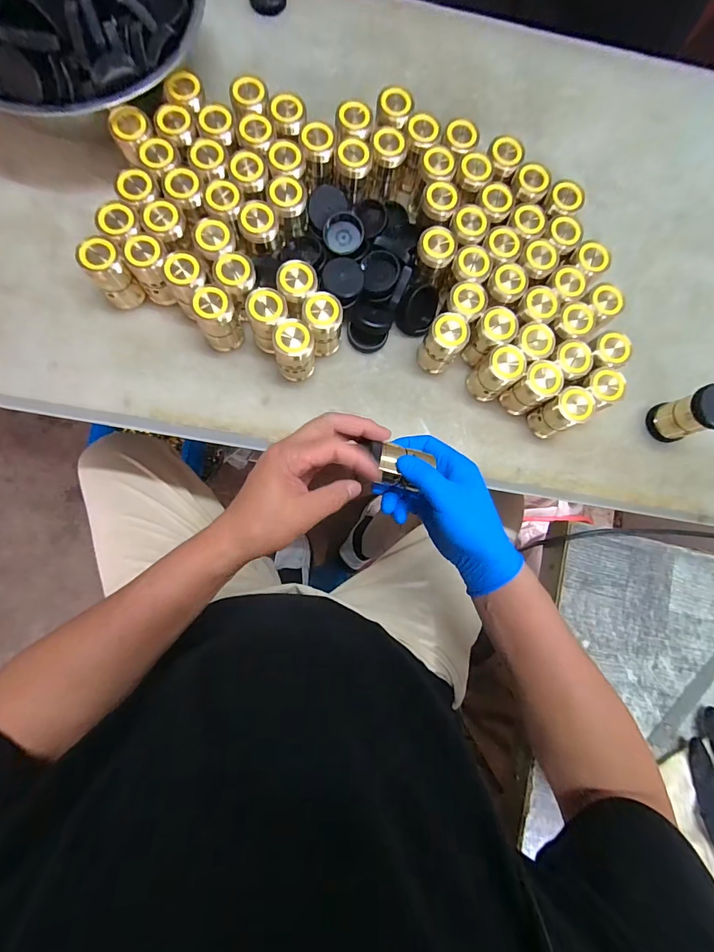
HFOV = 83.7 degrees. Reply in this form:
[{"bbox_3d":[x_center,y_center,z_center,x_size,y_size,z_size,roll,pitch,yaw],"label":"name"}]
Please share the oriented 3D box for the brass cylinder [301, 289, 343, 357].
[{"bbox_3d":[-0.034,-0.152,0.409,0.037,0.076,0.034,1,82,-6],"label":"brass cylinder"}]

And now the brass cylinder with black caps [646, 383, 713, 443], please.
[{"bbox_3d":[0.350,-0.064,0.420,0.038,0.076,0.046,-18,85,-6],"label":"brass cylinder with black caps"}]

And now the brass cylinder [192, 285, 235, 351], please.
[{"bbox_3d":[-0.136,-0.153,0.397,0.036,0.069,0.030,-21,85,-8],"label":"brass cylinder"}]

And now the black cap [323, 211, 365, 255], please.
[{"bbox_3d":[-0.013,-0.264,0.430,0.048,0.014,0.042,-33,87,-9],"label":"black cap"}]

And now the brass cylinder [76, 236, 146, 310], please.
[{"bbox_3d":[-0.239,-0.196,0.390,0.037,0.065,0.030,-41,88,-10],"label":"brass cylinder"}]

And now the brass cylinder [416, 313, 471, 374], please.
[{"bbox_3d":[0.090,-0.136,0.416,0.040,0.075,0.038,1,82,-6],"label":"brass cylinder"}]

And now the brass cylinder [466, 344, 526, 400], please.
[{"bbox_3d":[0.145,-0.106,0.413,0.040,0.074,0.033,-36,87,-9],"label":"brass cylinder"}]

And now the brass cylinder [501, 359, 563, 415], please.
[{"bbox_3d":[0.183,-0.091,0.417,0.040,0.075,0.034,-36,87,-9],"label":"brass cylinder"}]

